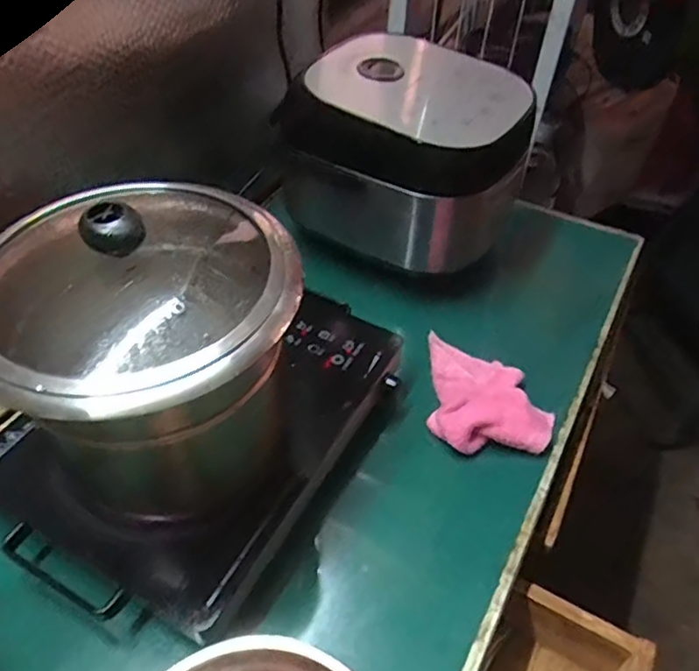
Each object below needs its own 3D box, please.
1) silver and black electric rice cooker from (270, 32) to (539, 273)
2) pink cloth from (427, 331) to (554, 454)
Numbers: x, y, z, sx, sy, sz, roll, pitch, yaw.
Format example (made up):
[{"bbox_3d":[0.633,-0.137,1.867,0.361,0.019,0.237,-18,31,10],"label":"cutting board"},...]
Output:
[{"bbox_3d":[0.094,-0.280,0.898,0.312,0.204,0.291,24,50,19],"label":"silver and black electric rice cooker"},{"bbox_3d":[0.171,0.070,0.746,0.147,0.039,0.170,6,46,3],"label":"pink cloth"}]

